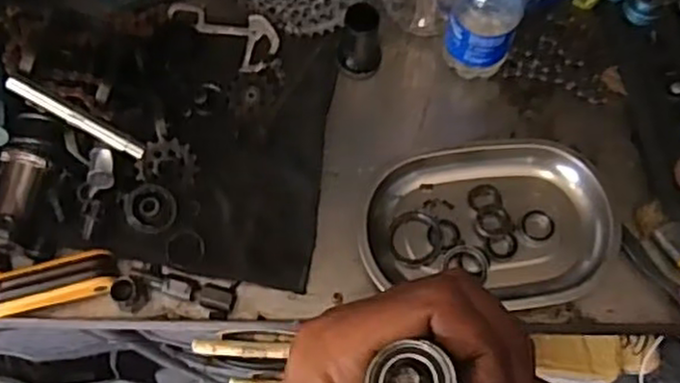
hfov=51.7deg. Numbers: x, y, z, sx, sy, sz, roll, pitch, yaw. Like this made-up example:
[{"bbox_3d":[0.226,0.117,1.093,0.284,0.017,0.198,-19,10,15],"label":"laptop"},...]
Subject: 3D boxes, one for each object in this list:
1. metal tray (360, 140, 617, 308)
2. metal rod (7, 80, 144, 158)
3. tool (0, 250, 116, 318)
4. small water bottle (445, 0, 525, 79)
[{"bbox_3d":[0.131,0.025,0.619,0.218,0.032,0.144,-5,68,1],"label":"metal tray"},{"bbox_3d":[-0.234,-0.063,0.623,0.127,0.009,0.012,31,71,-13],"label":"metal rod"},{"bbox_3d":[-0.287,0.086,0.603,0.176,0.023,0.040,-14,69,-3],"label":"tool"},{"bbox_3d":[0.133,-0.165,0.619,0.057,0.157,0.067,23,71,11],"label":"small water bottle"}]

